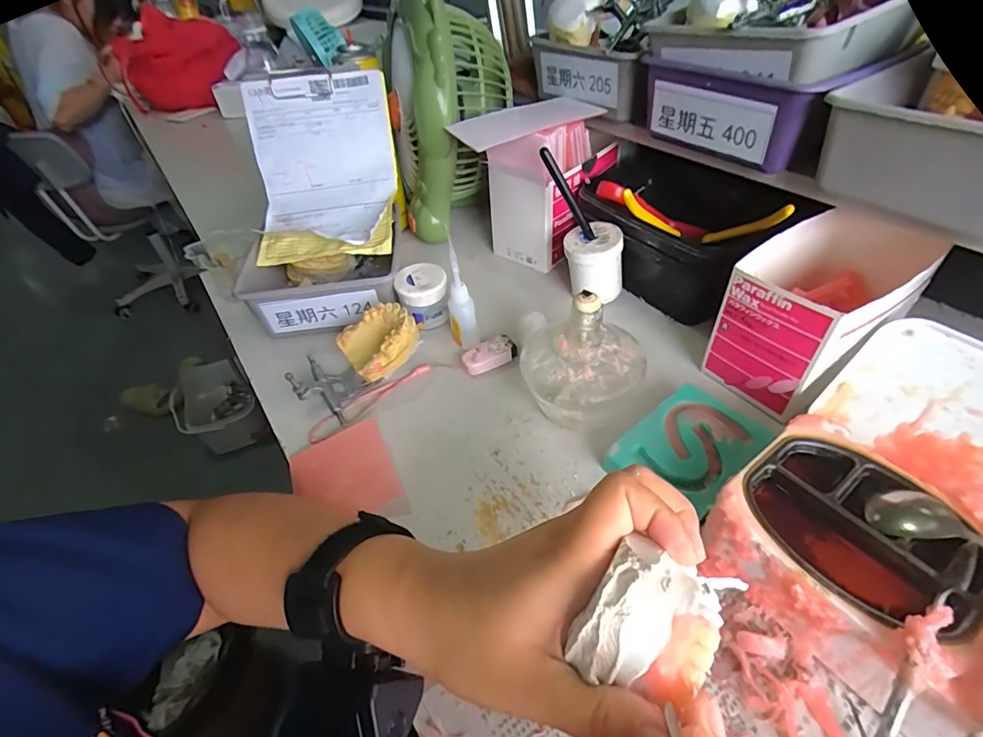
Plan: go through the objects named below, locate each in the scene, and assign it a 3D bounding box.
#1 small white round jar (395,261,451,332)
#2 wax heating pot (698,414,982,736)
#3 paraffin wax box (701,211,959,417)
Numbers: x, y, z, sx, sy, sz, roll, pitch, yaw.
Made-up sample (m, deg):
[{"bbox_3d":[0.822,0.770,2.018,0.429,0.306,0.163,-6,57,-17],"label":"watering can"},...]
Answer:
[{"bbox_3d":[-0.066,-0.069,0.458,0.046,0.049,0.044,-3,45,3],"label":"small white round jar"},{"bbox_3d":[0.203,0.104,0.265,0.123,0.063,0.134,-25,48,-18],"label":"wax heating pot"},{"bbox_3d":[0.272,-0.055,0.389,0.180,0.092,0.090,-30,49,-23],"label":"paraffin wax box"}]

